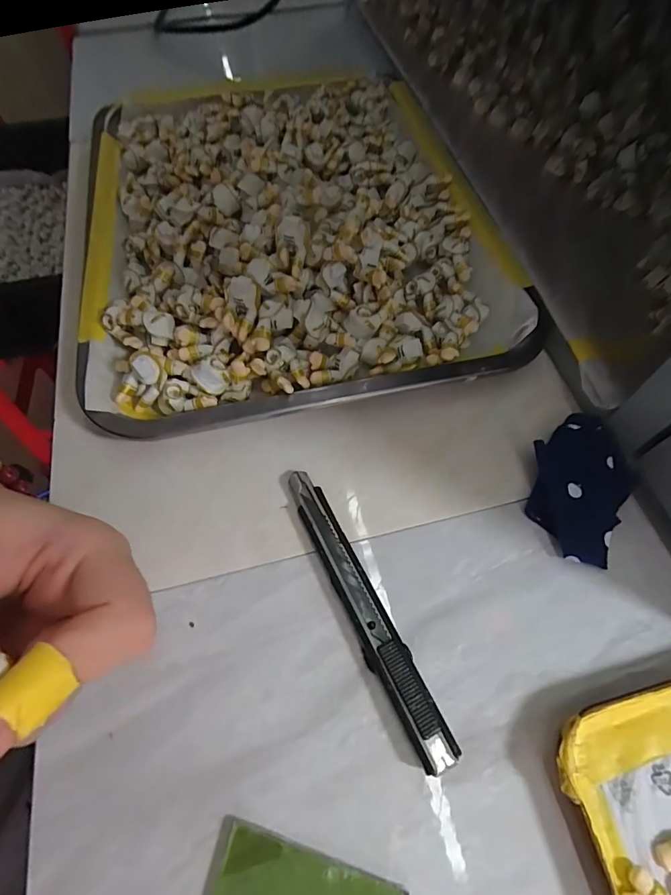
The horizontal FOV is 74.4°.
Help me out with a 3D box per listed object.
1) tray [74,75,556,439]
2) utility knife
[{"bbox_3d":[-0.039,-0.170,0.298,0.262,0.042,0.335,-14,64,-6],"label":"tray"},{"bbox_3d":[0.011,0.068,0.196,0.015,0.011,0.134,-25,64,-12],"label":"utility knife"}]

